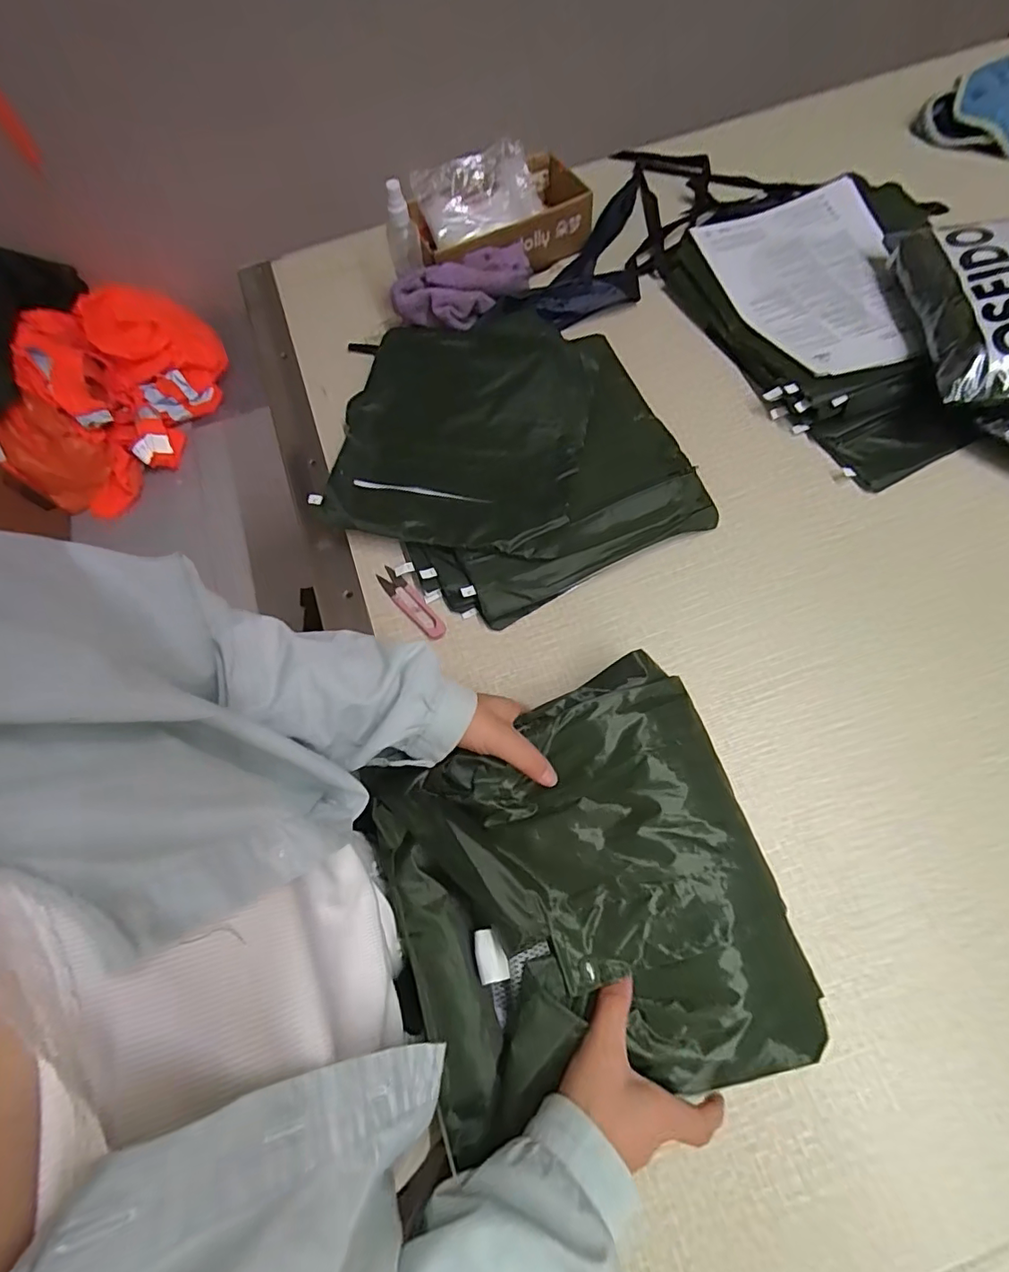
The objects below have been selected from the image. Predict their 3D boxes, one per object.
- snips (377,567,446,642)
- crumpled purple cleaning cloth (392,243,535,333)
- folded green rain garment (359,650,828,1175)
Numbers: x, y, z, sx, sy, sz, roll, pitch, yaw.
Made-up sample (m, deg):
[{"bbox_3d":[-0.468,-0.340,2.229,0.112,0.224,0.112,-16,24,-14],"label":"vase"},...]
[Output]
[{"bbox_3d":[-0.096,-0.034,0.548,0.026,0.010,0.102,-41,71,-13],"label":"snips"},{"bbox_3d":[-0.051,-0.435,0.650,0.170,0.055,0.084,-22,68,-6],"label":"crumpled purple cleaning cloth"},{"bbox_3d":[0.057,0.176,0.374,0.255,0.049,0.271,-18,68,-5],"label":"folded green rain garment"}]

